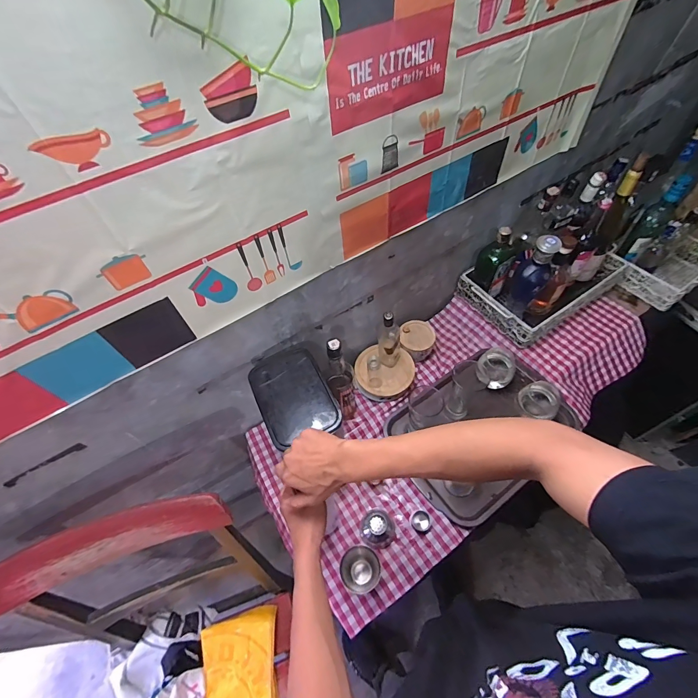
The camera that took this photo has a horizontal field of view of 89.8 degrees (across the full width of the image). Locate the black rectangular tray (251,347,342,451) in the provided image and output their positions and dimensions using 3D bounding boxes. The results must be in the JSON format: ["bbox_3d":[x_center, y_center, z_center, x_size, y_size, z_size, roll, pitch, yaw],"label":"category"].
[{"bbox_3d":[-0.107,0.089,0.676,0.133,0.034,0.186,-23,57,-12],"label":"black rectangular tray"}]

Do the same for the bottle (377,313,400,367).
[{"bbox_3d":[0.100,-0.024,0.853,0.056,0.187,0.060,5,55,7],"label":"bottle"}]

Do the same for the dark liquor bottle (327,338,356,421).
[{"bbox_3d":[-0.015,0.080,0.794,0.058,0.291,0.072,-7,55,-1],"label":"dark liquor bottle"}]

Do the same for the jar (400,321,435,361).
[{"bbox_3d":[0.187,-0.018,0.970,0.092,0.078,0.094,-2,55,2],"label":"jar"}]

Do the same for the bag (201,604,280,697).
[{"bbox_3d":[-0.243,0.759,0.794,0.172,0.053,0.256,-11,55,-4],"label":"bag"}]

